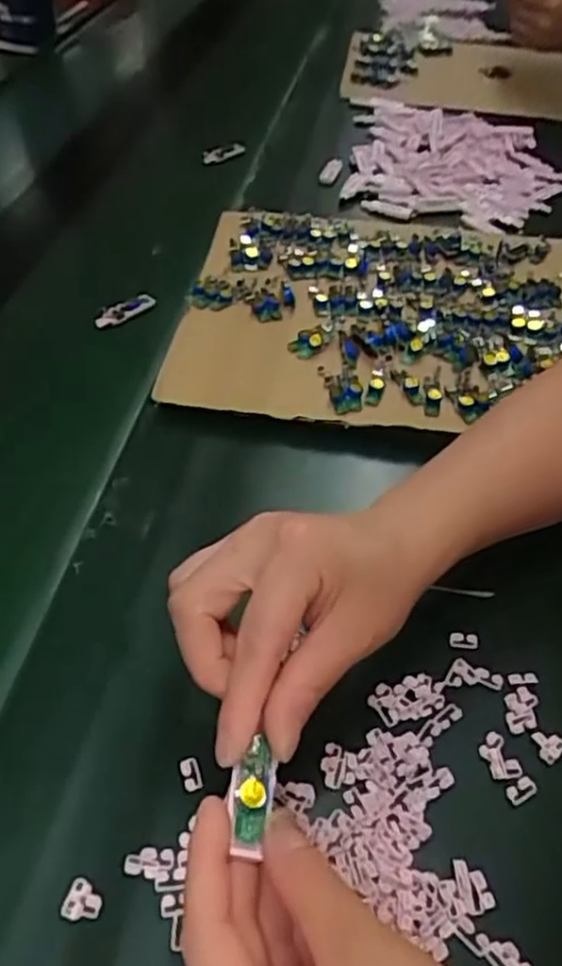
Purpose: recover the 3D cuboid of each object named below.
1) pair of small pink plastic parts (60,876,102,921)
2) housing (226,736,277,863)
[{"bbox_3d":[-0.084,0.179,0.305,0.016,0.004,0.015,23,51,19],"label":"pair of small pink plastic parts"},{"bbox_3d":[-0.011,0.115,0.263,0.016,0.006,0.038,3,55,8],"label":"housing"}]

